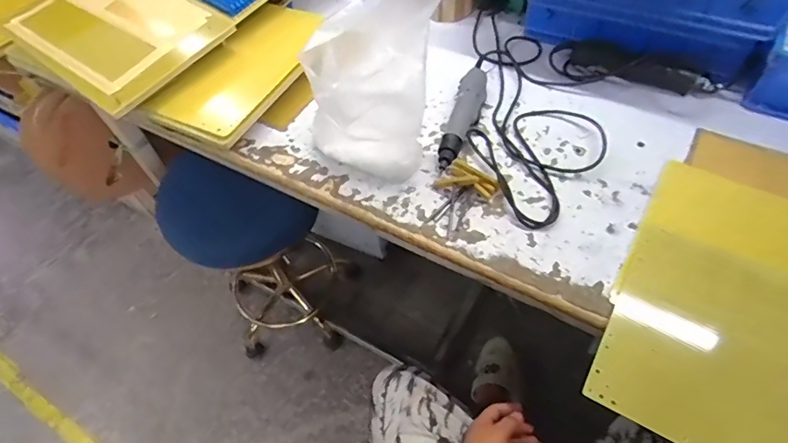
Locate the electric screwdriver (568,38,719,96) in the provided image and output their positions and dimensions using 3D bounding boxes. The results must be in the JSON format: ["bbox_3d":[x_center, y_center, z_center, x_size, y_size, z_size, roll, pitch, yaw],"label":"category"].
[{"bbox_3d":[0.386,-0.236,0.735,0.211,0.040,0.050,22,60,19],"label":"electric screwdriver"}]

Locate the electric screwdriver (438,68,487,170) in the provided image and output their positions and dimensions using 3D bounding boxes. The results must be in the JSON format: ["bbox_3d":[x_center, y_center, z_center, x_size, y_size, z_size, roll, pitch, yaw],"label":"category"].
[{"bbox_3d":[0.104,-0.159,0.706,0.041,0.035,0.193,14,58,15],"label":"electric screwdriver"}]

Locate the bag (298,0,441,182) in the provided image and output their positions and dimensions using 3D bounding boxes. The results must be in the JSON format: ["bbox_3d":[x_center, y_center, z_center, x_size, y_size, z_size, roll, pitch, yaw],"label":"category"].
[{"bbox_3d":[-0.029,-0.166,0.597,0.150,0.220,0.108,-1,55,5],"label":"bag"}]

